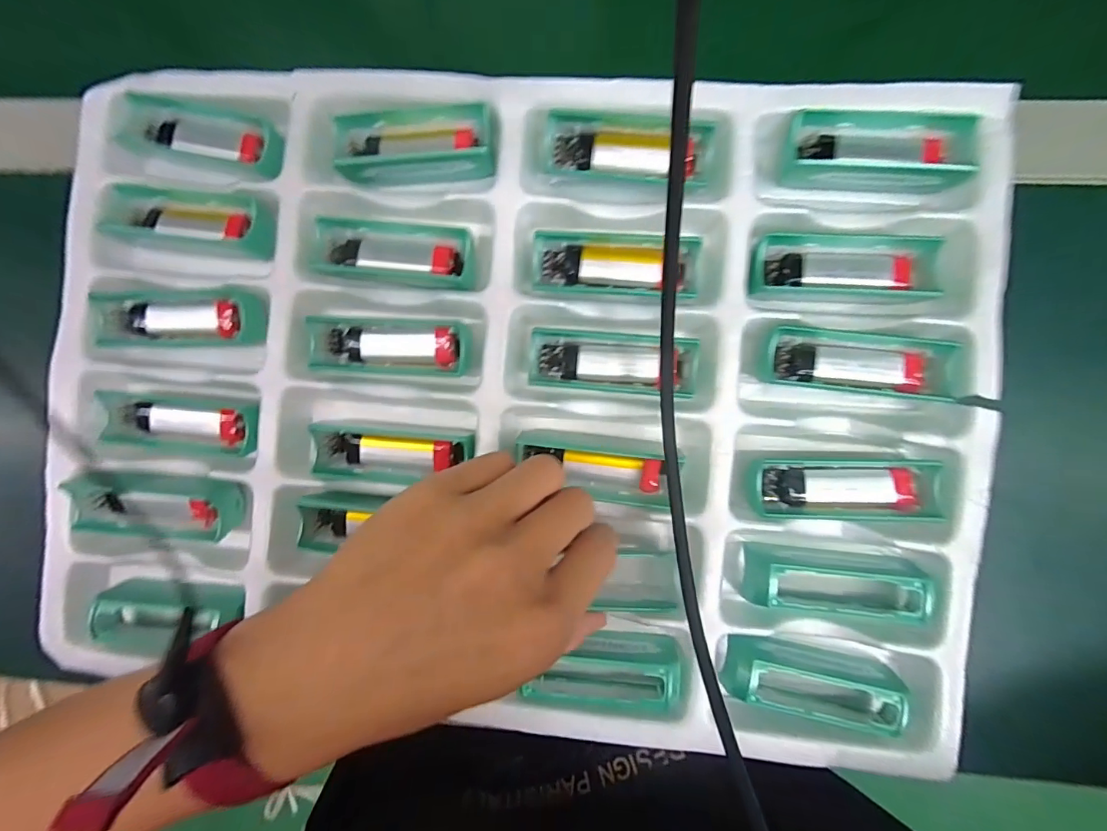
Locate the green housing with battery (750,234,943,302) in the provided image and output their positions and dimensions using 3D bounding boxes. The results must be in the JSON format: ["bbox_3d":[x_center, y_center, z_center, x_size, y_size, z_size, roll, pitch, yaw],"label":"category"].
[{"bbox_3d":[0.135,-0.069,0.221,0.081,0.014,0.027,4,91,3],"label":"green housing with battery"}]

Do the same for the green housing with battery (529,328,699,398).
[{"bbox_3d":[0.030,-0.026,0.229,0.079,0.018,0.028,5,91,3],"label":"green housing with battery"}]

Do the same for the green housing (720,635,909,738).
[{"bbox_3d":[0.122,0.126,0.222,0.075,0.024,0.028,9,91,3],"label":"green housing"}]

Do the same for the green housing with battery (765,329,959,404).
[{"bbox_3d":[0.144,-0.024,0.220,0.077,0.016,0.026,9,91,3],"label":"green housing with battery"}]

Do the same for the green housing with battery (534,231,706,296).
[{"bbox_3d":[0.031,-0.074,0.230,0.080,0.017,0.027,2,91,3],"label":"green housing with battery"}]

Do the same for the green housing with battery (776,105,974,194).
[{"bbox_3d":[0.152,-0.124,0.219,0.080,0.016,0.031,8,91,3],"label":"green housing with battery"}]

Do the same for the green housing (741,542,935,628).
[{"bbox_3d":[0.132,0.081,0.222,0.075,0.024,0.028,6,91,3],"label":"green housing"}]

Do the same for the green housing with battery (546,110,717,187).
[{"bbox_3d":[0.036,-0.130,0.226,0.078,0.010,0.026,9,91,3],"label":"green housing with battery"}]

